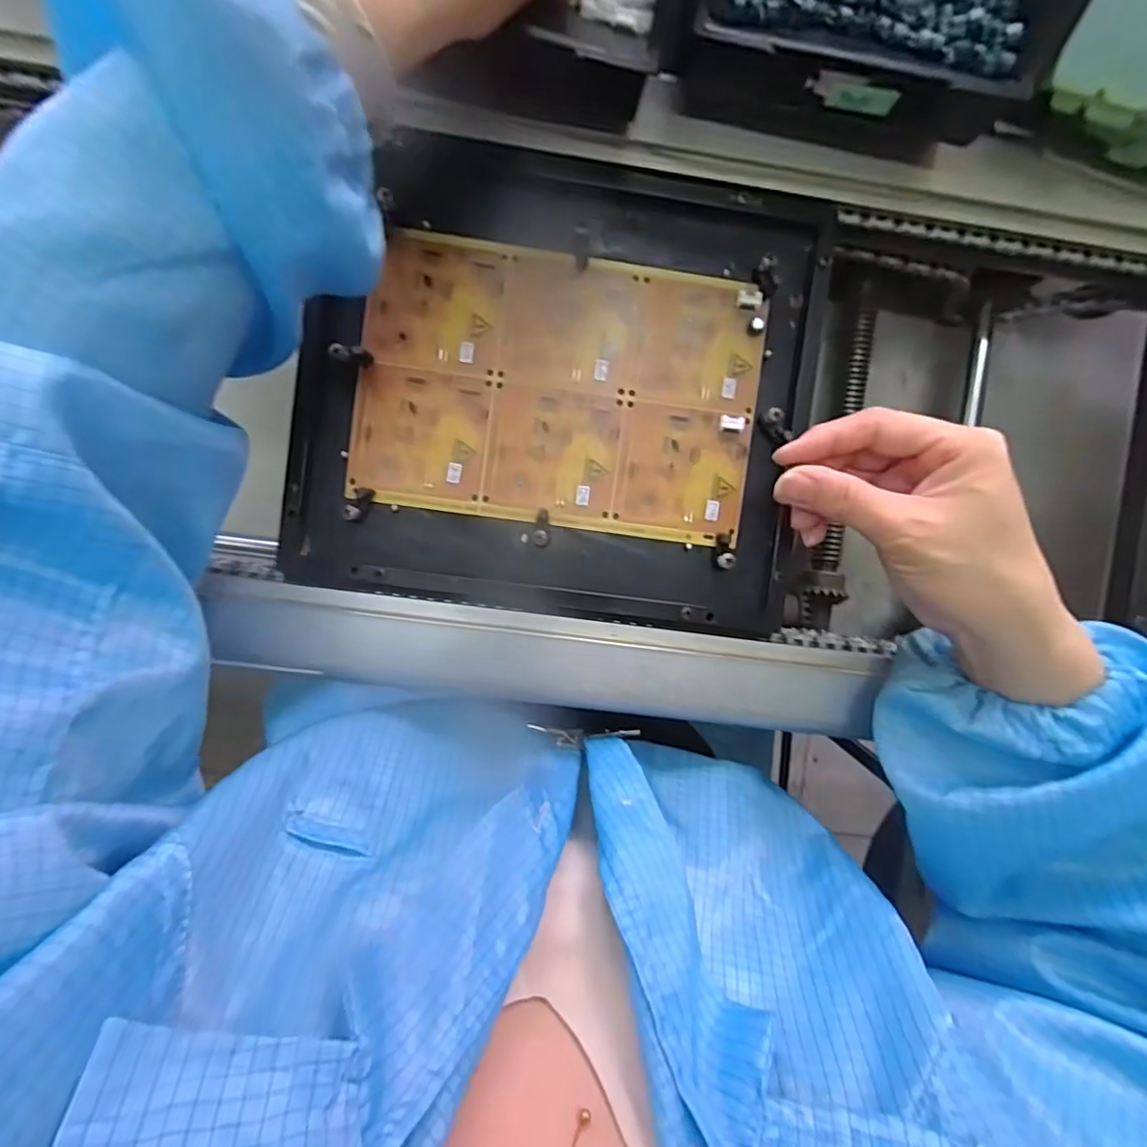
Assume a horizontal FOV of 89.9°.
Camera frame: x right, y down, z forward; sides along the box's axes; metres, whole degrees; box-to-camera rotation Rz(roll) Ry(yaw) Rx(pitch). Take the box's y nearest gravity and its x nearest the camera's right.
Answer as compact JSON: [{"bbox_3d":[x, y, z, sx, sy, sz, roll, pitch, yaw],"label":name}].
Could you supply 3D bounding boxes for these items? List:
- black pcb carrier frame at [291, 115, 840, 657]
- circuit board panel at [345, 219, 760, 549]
[{"bbox_3d":[-0.006,-0.098,0.299,0.264,0.016,0.242,7,97,-4],"label":"black pcb carrier frame"},{"bbox_3d":[-0.006,-0.098,0.309,0.208,0.004,0.142,7,93,-3],"label":"circuit board panel"}]

